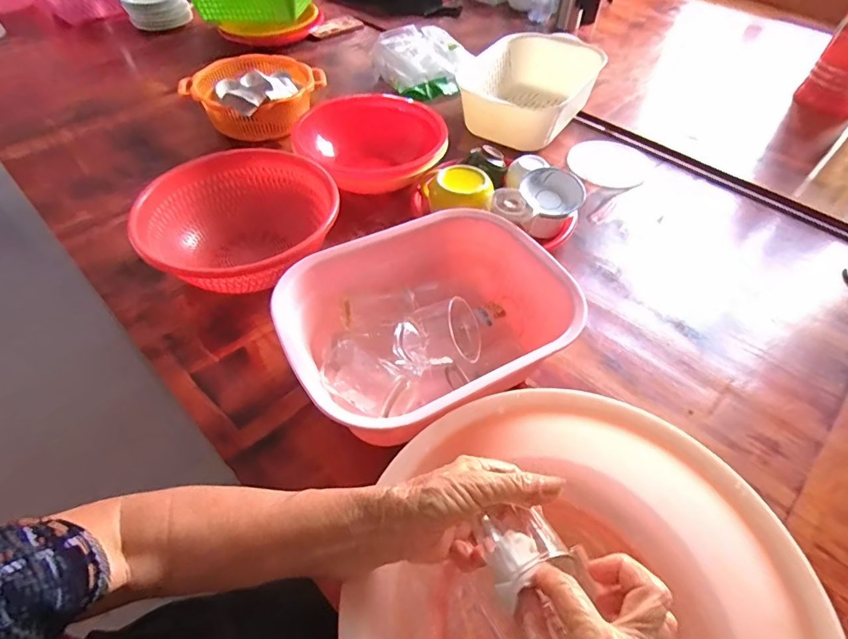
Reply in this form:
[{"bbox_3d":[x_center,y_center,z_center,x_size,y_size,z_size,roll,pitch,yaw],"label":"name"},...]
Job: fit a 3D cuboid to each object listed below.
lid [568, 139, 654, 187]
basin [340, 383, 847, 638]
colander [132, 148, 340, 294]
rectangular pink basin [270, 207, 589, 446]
[{"bbox_3d":[0.355,-0.300,0.889,0.151,0.006,0.159,1,50,-2],"label":"lid"},{"bbox_3d":[0.120,0.228,0.354,0.296,0.106,0.308,1,50,-2],"label":"basin"},{"bbox_3d":[-0.253,-0.126,0.655,0.252,0.093,0.261,-14,52,-14],"label":"colander"},{"bbox_3d":[0.005,0.010,0.531,0.300,0.110,0.240,-26,56,-22],"label":"rectangular pink basin"}]

